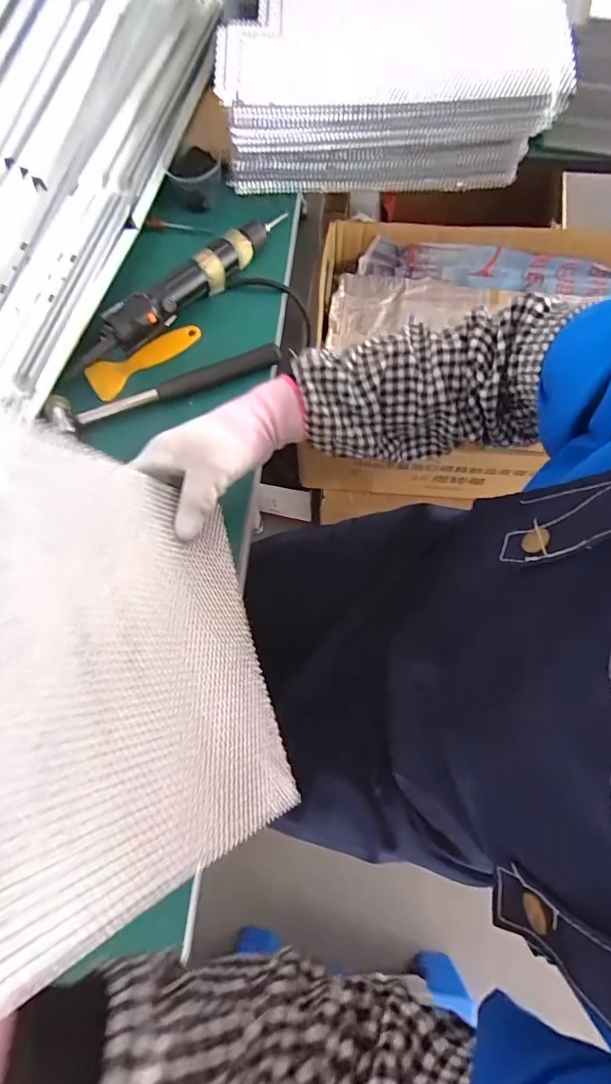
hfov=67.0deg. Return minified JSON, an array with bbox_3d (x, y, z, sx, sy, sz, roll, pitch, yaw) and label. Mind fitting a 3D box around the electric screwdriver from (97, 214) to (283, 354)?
[{"bbox_3d":[-0.109,-0.291,0.493,0.038,0.043,0.260,42,80,13],"label":"electric screwdriver"}]

